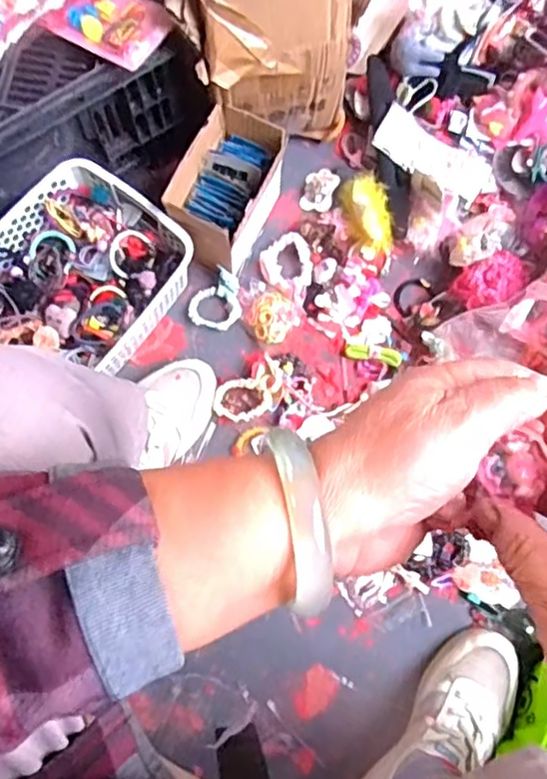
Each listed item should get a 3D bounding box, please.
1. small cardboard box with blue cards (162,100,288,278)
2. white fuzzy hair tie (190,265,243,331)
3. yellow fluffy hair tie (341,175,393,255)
[{"bbox_3d":[-0.052,-0.229,0.755,0.097,0.120,0.152,27,79,5],"label":"small cardboard box with blue cards"},{"bbox_3d":[-0.065,-0.106,0.773,0.058,0.015,0.073,42,83,2],"label":"white fuzzy hair tie"},{"bbox_3d":[0.118,-0.222,0.791,0.053,0.039,0.102,-15,79,-4],"label":"yellow fluffy hair tie"}]

